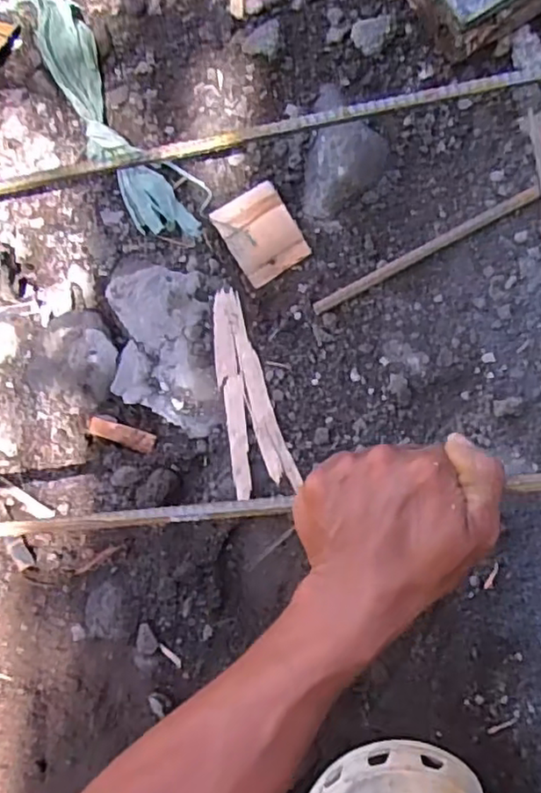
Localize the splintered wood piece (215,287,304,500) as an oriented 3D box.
[{"bbox_3d":[-0.022,-0.006,0.509,0.046,0.017,0.164,-16,84,6],"label":"splintered wood piece"}]

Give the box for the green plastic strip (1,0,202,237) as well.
[{"bbox_3d":[-0.145,-0.242,0.540,0.051,0.027,0.259,-30,83,4],"label":"green plastic strip"}]

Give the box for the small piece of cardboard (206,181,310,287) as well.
[{"bbox_3d":[-0.009,-0.133,0.520,0.056,0.018,0.070,-32,83,4],"label":"small piece of cardboard"}]

